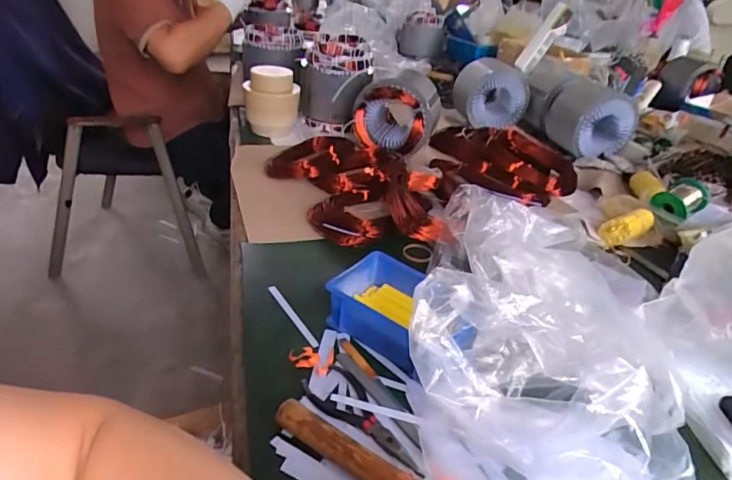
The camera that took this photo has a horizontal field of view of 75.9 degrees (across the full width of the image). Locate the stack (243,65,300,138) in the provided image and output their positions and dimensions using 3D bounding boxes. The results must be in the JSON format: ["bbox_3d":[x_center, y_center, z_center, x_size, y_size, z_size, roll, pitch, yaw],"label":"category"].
[{"bbox_3d":[-0.195,-0.292,0.976,0.112,0.109,0.094,-2,33,-12],"label":"stack"}]

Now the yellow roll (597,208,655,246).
[{"bbox_3d":[0.421,-0.026,0.752,0.101,0.042,0.043,-22,38,-9],"label":"yellow roll"}]

